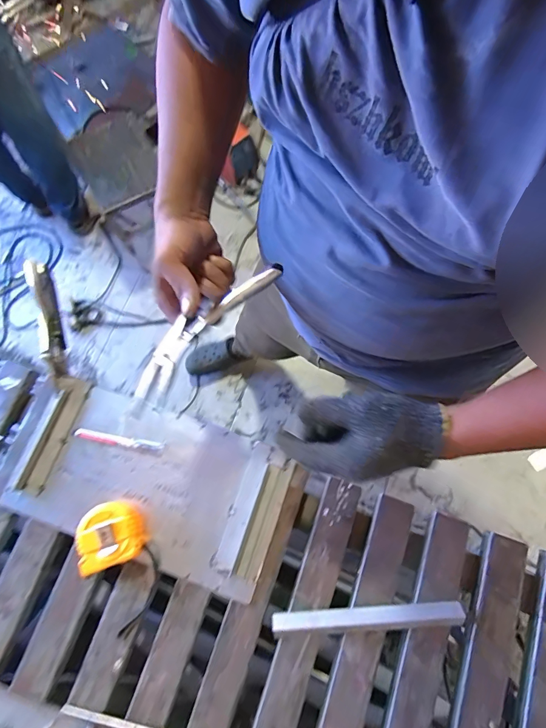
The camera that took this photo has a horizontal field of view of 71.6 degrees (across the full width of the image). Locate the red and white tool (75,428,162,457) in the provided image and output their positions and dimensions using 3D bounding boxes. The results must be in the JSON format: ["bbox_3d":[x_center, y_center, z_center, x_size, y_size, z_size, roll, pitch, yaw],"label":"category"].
[{"bbox_3d":[-0.225,0.113,0.551,0.127,0.013,0.018,10,74,4],"label":"red and white tool"}]

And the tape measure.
[{"bbox_3d":[-0.215,0.225,0.504,0.081,0.044,0.074,-20,74,-5],"label":"tape measure"}]

